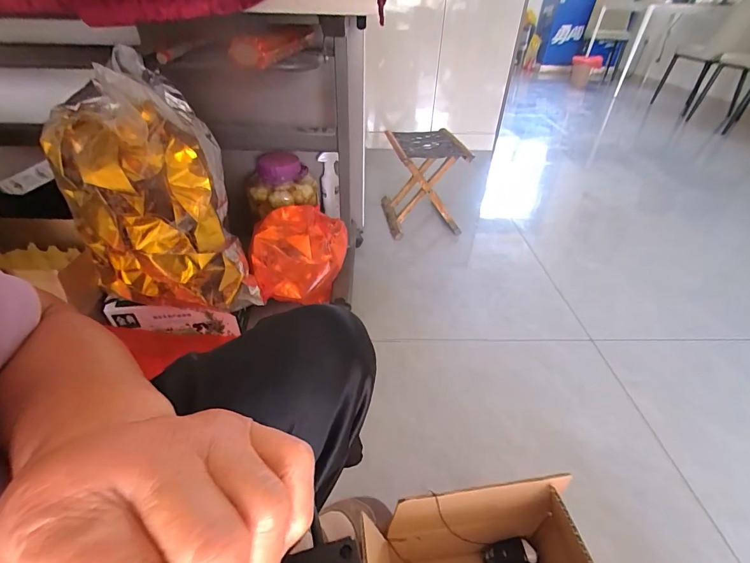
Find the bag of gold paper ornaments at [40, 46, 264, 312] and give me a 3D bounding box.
[{"bbox_3d":[-0.440,-0.153,0.731,0.269,0.436,0.232,-25,45,-29],"label":"bag of gold paper ornaments"}]

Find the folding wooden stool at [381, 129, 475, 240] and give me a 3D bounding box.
[{"bbox_3d":[0.174,-0.364,1.376,0.253,0.327,0.288,-5,39,-7],"label":"folding wooden stool"}]

